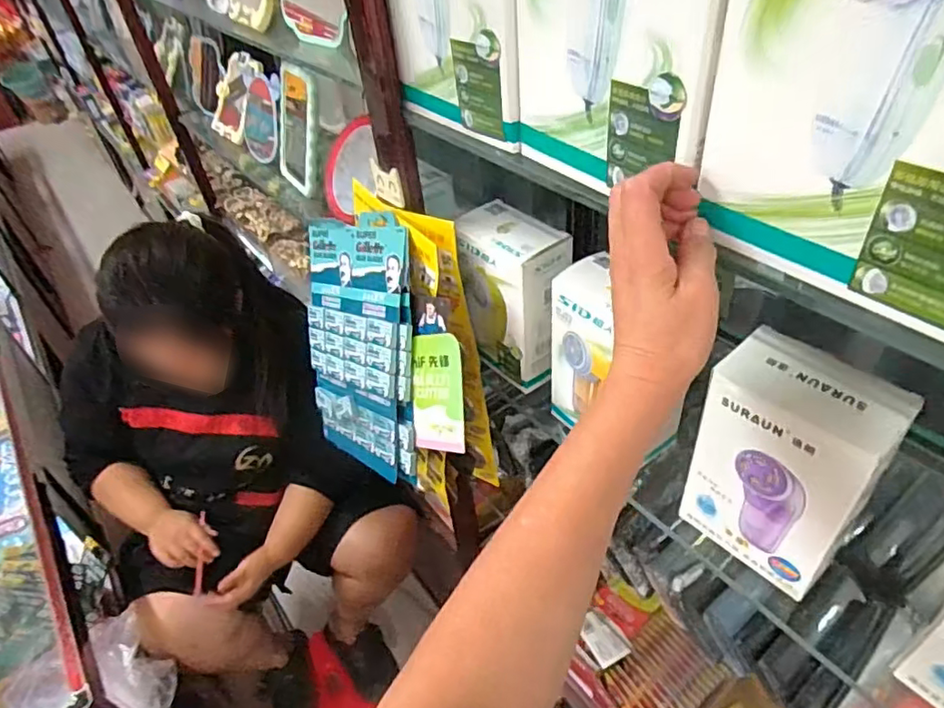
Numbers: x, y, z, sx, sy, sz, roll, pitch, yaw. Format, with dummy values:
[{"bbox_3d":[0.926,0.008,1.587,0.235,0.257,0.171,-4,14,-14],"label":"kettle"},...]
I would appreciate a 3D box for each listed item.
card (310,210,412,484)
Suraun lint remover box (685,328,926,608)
[{"bbox_3d":[-0.139,-0.014,0.713,0.017,0.287,0.191,-7,11,-42],"label":"card"},{"bbox_3d":[0.244,0.089,0.478,0.067,0.187,0.118,-35,49,-27],"label":"Suraun lint remover box"}]

